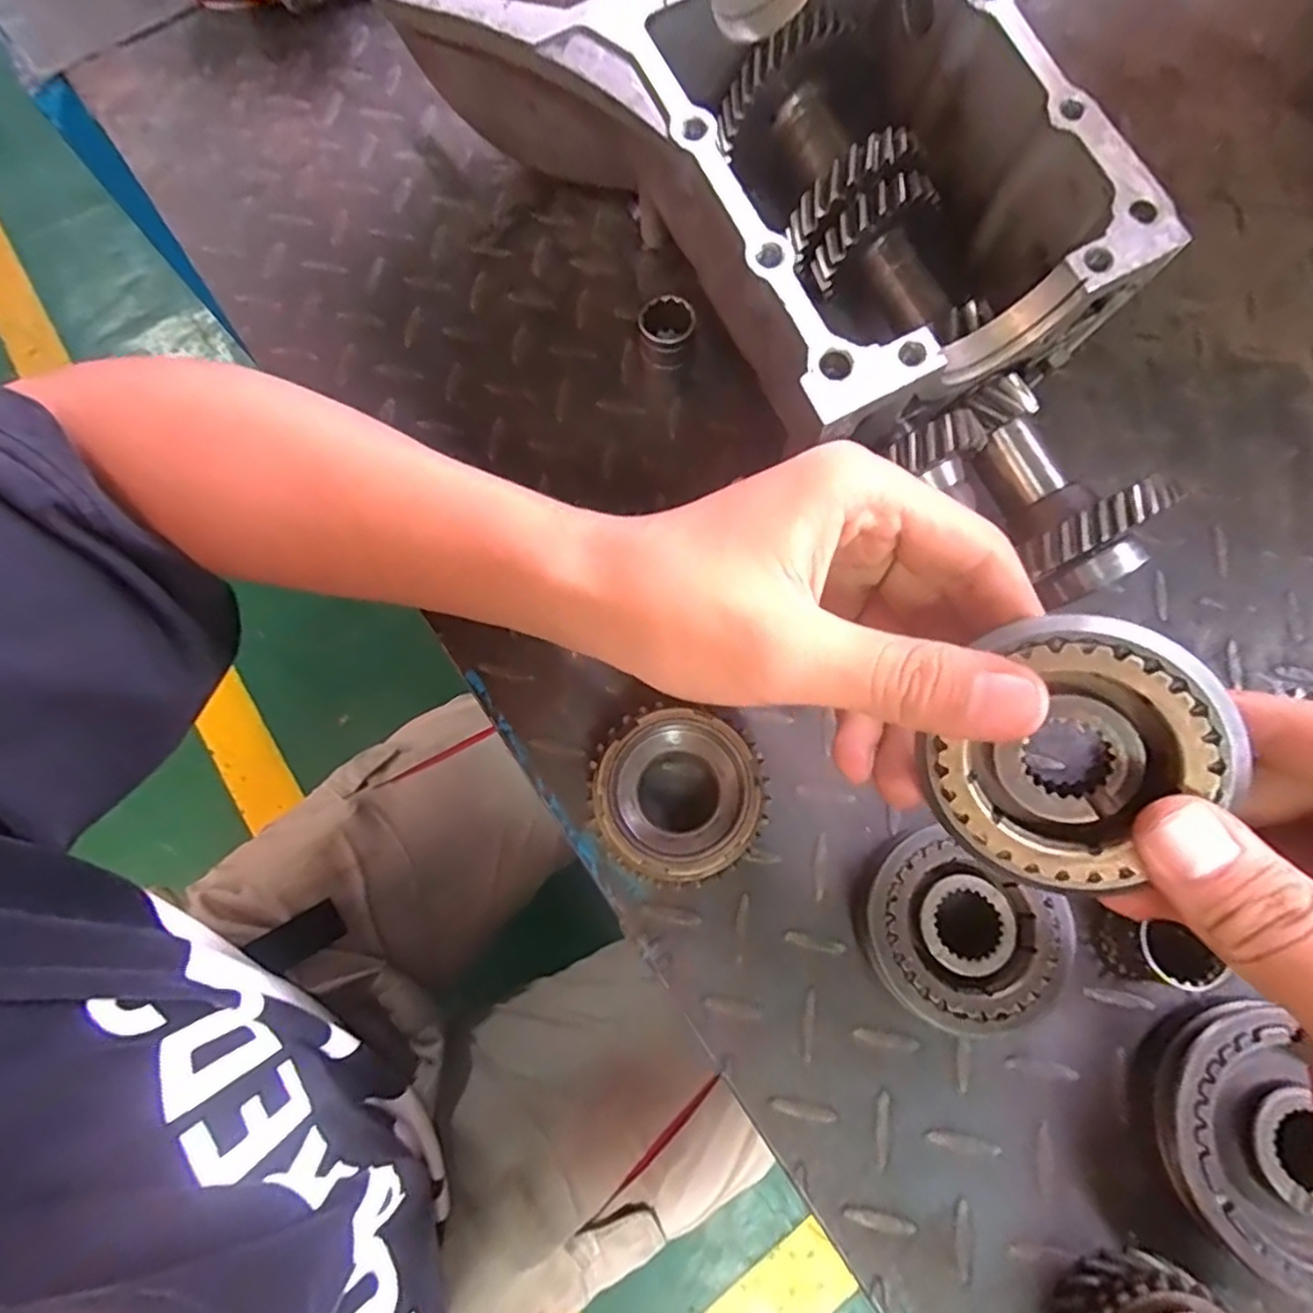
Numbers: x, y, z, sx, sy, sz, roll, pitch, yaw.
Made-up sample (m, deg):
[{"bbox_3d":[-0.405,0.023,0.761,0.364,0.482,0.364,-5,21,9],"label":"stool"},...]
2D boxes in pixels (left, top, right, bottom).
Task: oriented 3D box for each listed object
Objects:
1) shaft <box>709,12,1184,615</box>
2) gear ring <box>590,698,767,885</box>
[{"bbox_3d":[0.099,-0.135,0.251,0.061,0.059,0.249,-24,73,-5],"label":"shaft"},{"bbox_3d":[0.009,0.053,0.255,0.064,0.032,0.064,0,73,2],"label":"gear ring"}]

